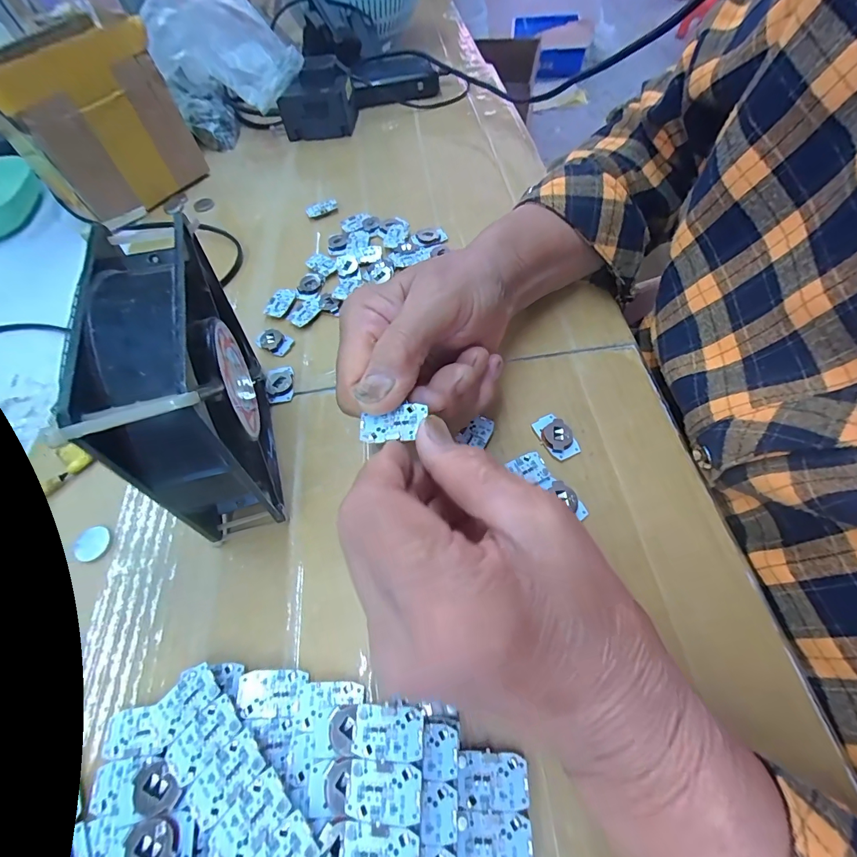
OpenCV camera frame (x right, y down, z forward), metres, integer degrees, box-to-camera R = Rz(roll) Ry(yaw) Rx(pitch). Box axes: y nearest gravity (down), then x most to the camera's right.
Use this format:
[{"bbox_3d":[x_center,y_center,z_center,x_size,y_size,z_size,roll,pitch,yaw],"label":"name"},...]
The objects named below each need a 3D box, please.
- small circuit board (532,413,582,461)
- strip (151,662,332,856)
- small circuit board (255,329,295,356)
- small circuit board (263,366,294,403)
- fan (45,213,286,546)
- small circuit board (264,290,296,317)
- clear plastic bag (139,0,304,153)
[{"bbox_3d":[0.077,0.004,0.242,0.018,0.005,0.029,-25,59,-11],"label":"small circuit board"},{"bbox_3d":[-0.075,0.145,0.157,0.106,0.004,0.029,35,68,26],"label":"strip"},{"bbox_3d":[-0.114,-0.065,0.299,0.027,0.004,0.019,29,65,21],"label":"small circuit board"},{"bbox_3d":[-0.103,-0.030,0.279,0.020,0.006,0.027,-10,58,-1],"label":"small circuit board"},{"bbox_3d":[-0.110,-0.015,0.201,0.049,0.121,0.136,-19,59,-7],"label":"fan"},{"bbox_3d":[-0.117,-0.100,0.318,0.018,0.004,0.027,9,59,10],"label":"small circuit board"},{"bbox_3d":[-0.221,-0.397,0.448,0.131,0.133,0.103,-30,60,-13],"label":"clear plastic bag"}]

